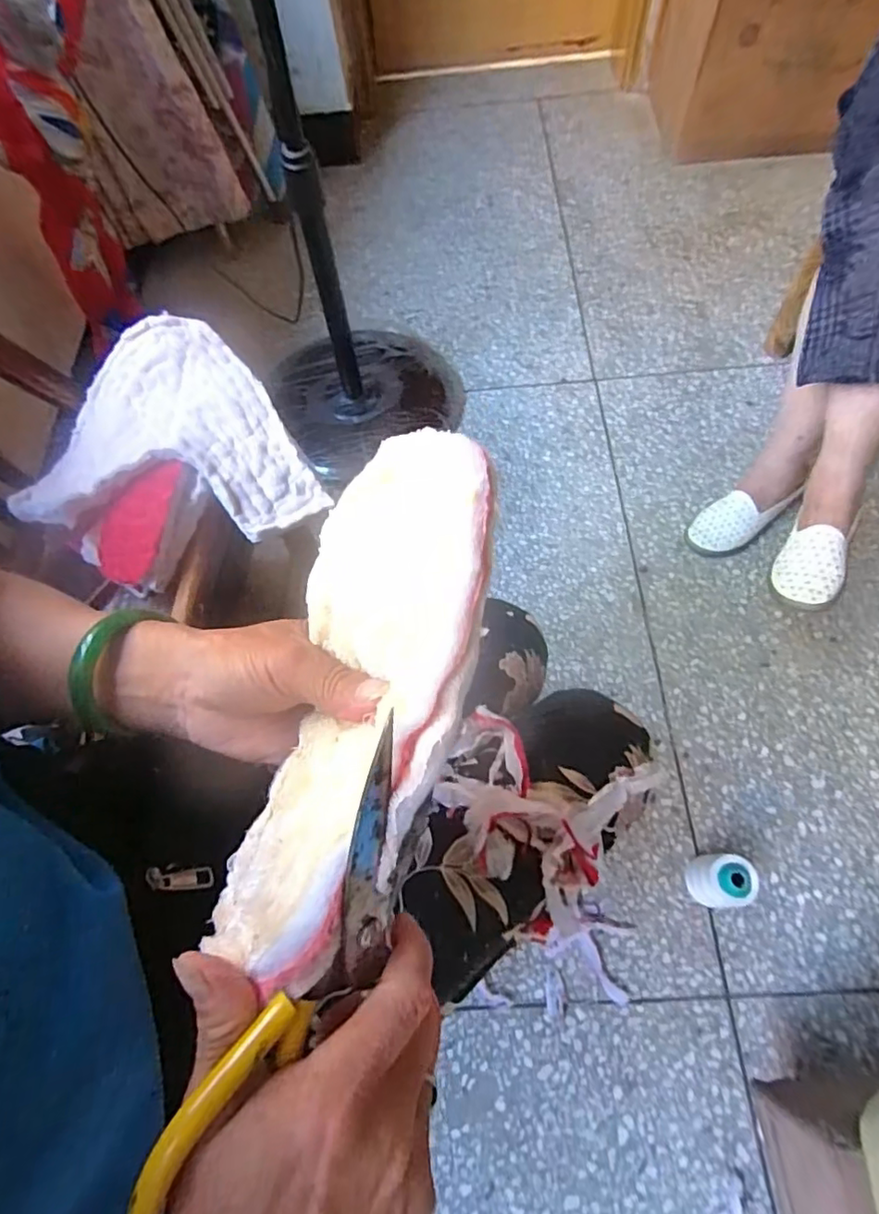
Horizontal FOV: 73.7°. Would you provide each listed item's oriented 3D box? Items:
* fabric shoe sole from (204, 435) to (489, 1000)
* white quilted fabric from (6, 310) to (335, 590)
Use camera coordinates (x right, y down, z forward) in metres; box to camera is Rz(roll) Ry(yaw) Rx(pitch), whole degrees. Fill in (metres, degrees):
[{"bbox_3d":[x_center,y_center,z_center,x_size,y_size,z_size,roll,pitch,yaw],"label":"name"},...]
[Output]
[{"bbox_3d":[-0.034,0.031,0.244,0.088,0.027,0.221,10,79,40],"label":"fabric shoe sole"},{"bbox_3d":[-0.327,-0.171,0.670,0.293,0.060,0.286,-30,90,-12],"label":"white quilted fabric"}]

